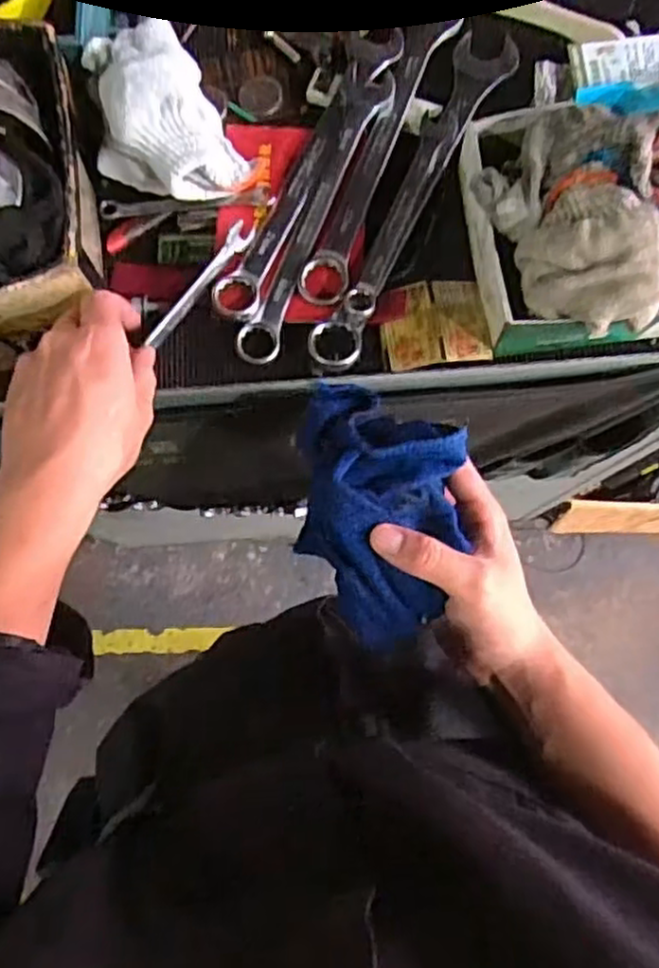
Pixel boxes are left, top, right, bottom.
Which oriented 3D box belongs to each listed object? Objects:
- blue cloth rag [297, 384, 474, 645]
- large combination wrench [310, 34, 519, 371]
[{"bbox_3d":[0.028,0.010,0.410,0.086,0.076,0.157,0,78,1],"label":"blue cloth rag"},{"bbox_3d":[0.060,-0.197,0.484,0.041,0.014,0.275,24,80,6],"label":"large combination wrench"}]

